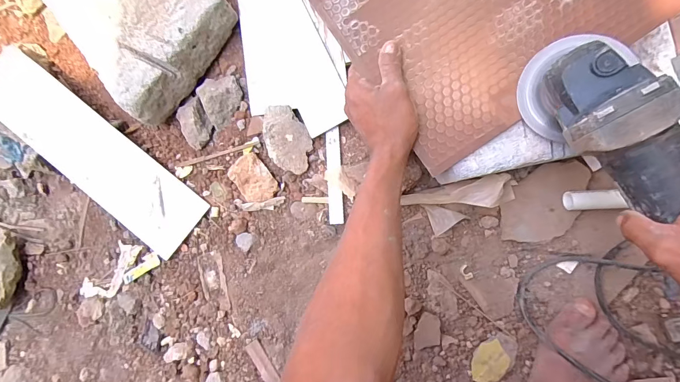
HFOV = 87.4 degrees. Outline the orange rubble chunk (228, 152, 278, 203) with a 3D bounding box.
[{"bbox_3d":[-0.121,-0.015,0.492,0.050,0.023,0.066,-39,83,7],"label":"orange rubble chunk"}]

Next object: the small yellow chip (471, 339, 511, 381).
[{"bbox_3d":[0.188,0.215,0.443,0.041,0.004,0.056,25,93,9],"label":"small yellow chip"}]

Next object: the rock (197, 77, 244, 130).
[{"bbox_3d":[-0.167,-0.129,0.504,0.054,0.024,0.064,-22,85,9],"label":"rock"}]

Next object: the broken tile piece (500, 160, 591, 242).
[{"bbox_3d":[0.249,0.014,0.435,0.096,0.012,0.091,-4,88,10],"label":"broken tile piece"}]

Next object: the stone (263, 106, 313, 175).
[{"bbox_3d":[-0.070,-0.069,0.483,0.054,0.022,0.093,-14,86,9],"label":"stone"}]

